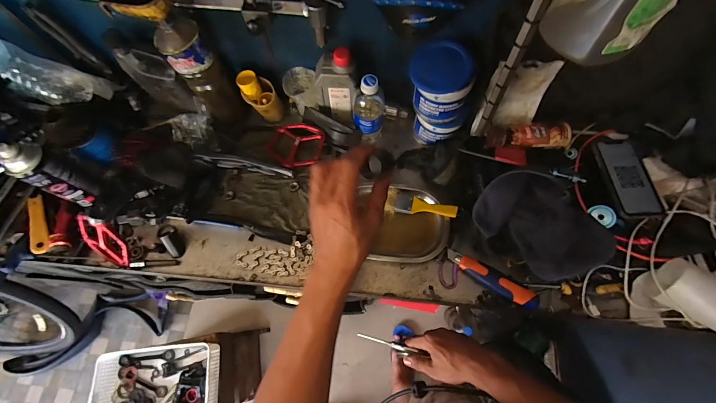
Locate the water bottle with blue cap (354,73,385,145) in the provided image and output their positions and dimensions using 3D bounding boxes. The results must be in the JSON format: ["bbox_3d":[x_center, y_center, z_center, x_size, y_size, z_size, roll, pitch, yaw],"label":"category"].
[{"bbox_3d":[0.022,-0.185,0.617,0.063,0.166,0.063,-2,69,1],"label":"water bottle with blue cap"}]

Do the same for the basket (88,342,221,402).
[{"bbox_3d":[-0.577,0.560,0.880,0.339,0.081,0.260,-7,69,-1],"label":"basket"}]

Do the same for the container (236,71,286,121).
[{"bbox_3d":[-0.200,-0.214,0.648,0.065,0.105,0.070,-1,69,2],"label":"container"}]

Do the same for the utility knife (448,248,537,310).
[{"bbox_3d":[0.239,0.133,0.548,0.162,0.028,0.036,33,74,13],"label":"utility knife"}]

